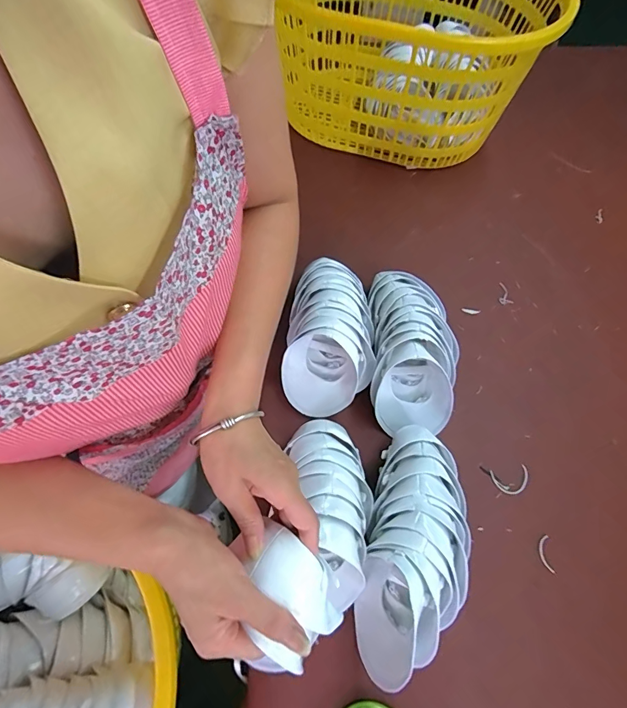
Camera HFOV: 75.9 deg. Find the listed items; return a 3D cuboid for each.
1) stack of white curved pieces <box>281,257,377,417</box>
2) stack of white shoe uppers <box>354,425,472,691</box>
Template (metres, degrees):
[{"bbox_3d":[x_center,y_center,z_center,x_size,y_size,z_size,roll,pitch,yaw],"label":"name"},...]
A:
[{"bbox_3d":[0.033,-0.046,0.659,0.143,0.094,0.267,9,63,3],"label":"stack of white curved pieces"},{"bbox_3d":[0.130,0.241,0.522,0.124,0.113,0.309,11,63,4],"label":"stack of white shoe uppers"}]

